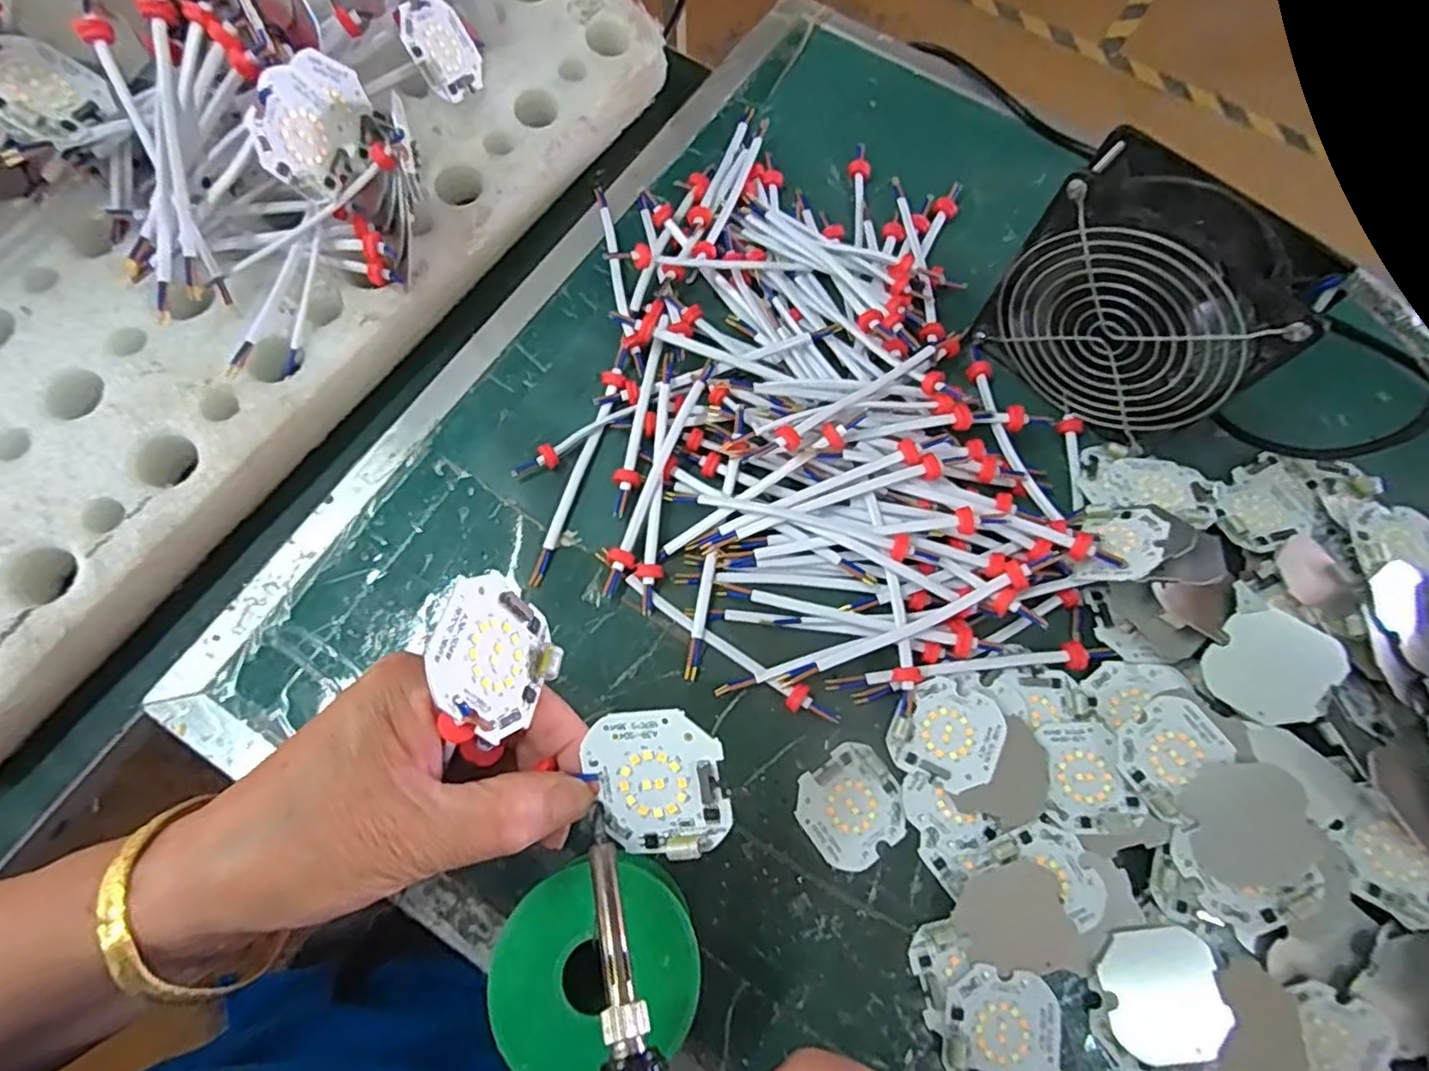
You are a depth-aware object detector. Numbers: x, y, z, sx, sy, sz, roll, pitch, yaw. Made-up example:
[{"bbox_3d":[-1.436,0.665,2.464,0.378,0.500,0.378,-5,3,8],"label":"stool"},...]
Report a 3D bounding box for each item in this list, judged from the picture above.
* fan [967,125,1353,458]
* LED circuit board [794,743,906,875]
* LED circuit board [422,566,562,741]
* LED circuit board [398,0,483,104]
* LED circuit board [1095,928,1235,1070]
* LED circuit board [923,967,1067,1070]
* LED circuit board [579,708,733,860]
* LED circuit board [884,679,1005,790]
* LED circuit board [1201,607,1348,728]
[{"bbox_3d":[0.206,-0.111,0.327,0.117,0.112,0.048,43,77,13],"label":"fan"},{"bbox_3d":[0.063,0.123,0.306,0.046,0.004,0.046,-35,75,-10],"label":"LED circuit board"},{"bbox_3d":[-0.066,0.037,0.207,0.005,0.047,0.044,-12,41,24],"label":"LED circuit board"},{"bbox_3d":[-0.150,-0.272,0.376,0.007,0.047,0.047,1,48,34],"label":"LED circuit board"},{"bbox_3d":[0.187,0.189,0.279,0.046,0.006,0.046,-9,72,-2],"label":"LED circuit board"},{"bbox_3d":[0.117,0.206,0.278,0.054,0.005,0.045,2,72,2],"label":"LED circuit board"},{"bbox_3d":[-0.019,0.079,0.215,0.043,0.006,0.045,-8,94,11],"label":"LED circuit board"},{"bbox_3d":[0.107,0.090,0.309,0.048,0.007,0.045,20,71,13],"label":"LED circuit board"},{"bbox_3d":[0.251,0.059,0.304,0.046,0.004,0.049,33,93,19],"label":"LED circuit board"}]

